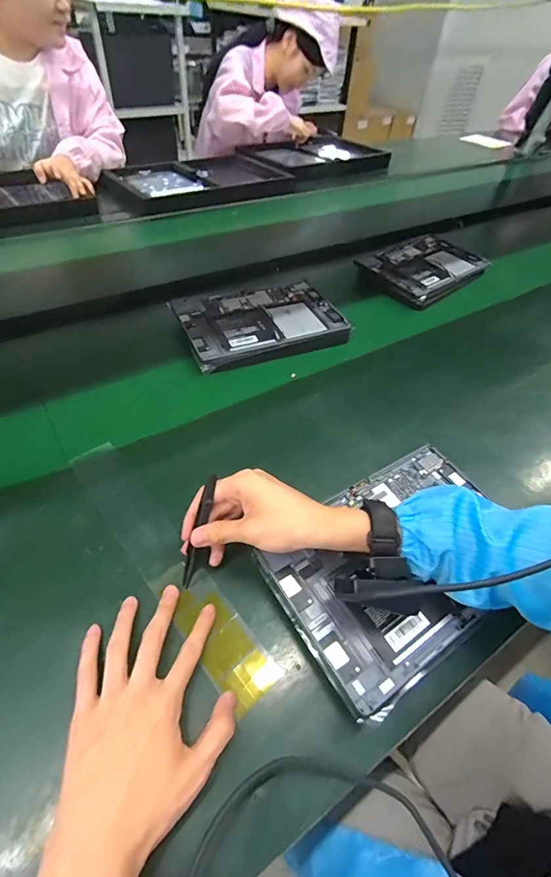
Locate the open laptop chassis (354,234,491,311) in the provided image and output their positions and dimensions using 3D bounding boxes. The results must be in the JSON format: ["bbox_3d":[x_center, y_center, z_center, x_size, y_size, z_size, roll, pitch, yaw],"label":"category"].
[{"bbox_3d":[0.303,-0.354,0.824,0.253,0.029,0.184,-33,58,-29],"label":"open laptop chassis"}]

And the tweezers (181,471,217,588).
[{"bbox_3d":[-0.071,0.086,0.371,0.010,0.112,0.007,19,11,13],"label":"tweezers"}]

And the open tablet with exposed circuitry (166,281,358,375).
[{"bbox_3d":[-0.025,-0.193,0.658,0.257,0.027,0.175,-16,51,-18],"label":"open tablet with exposed circuitry"}]

